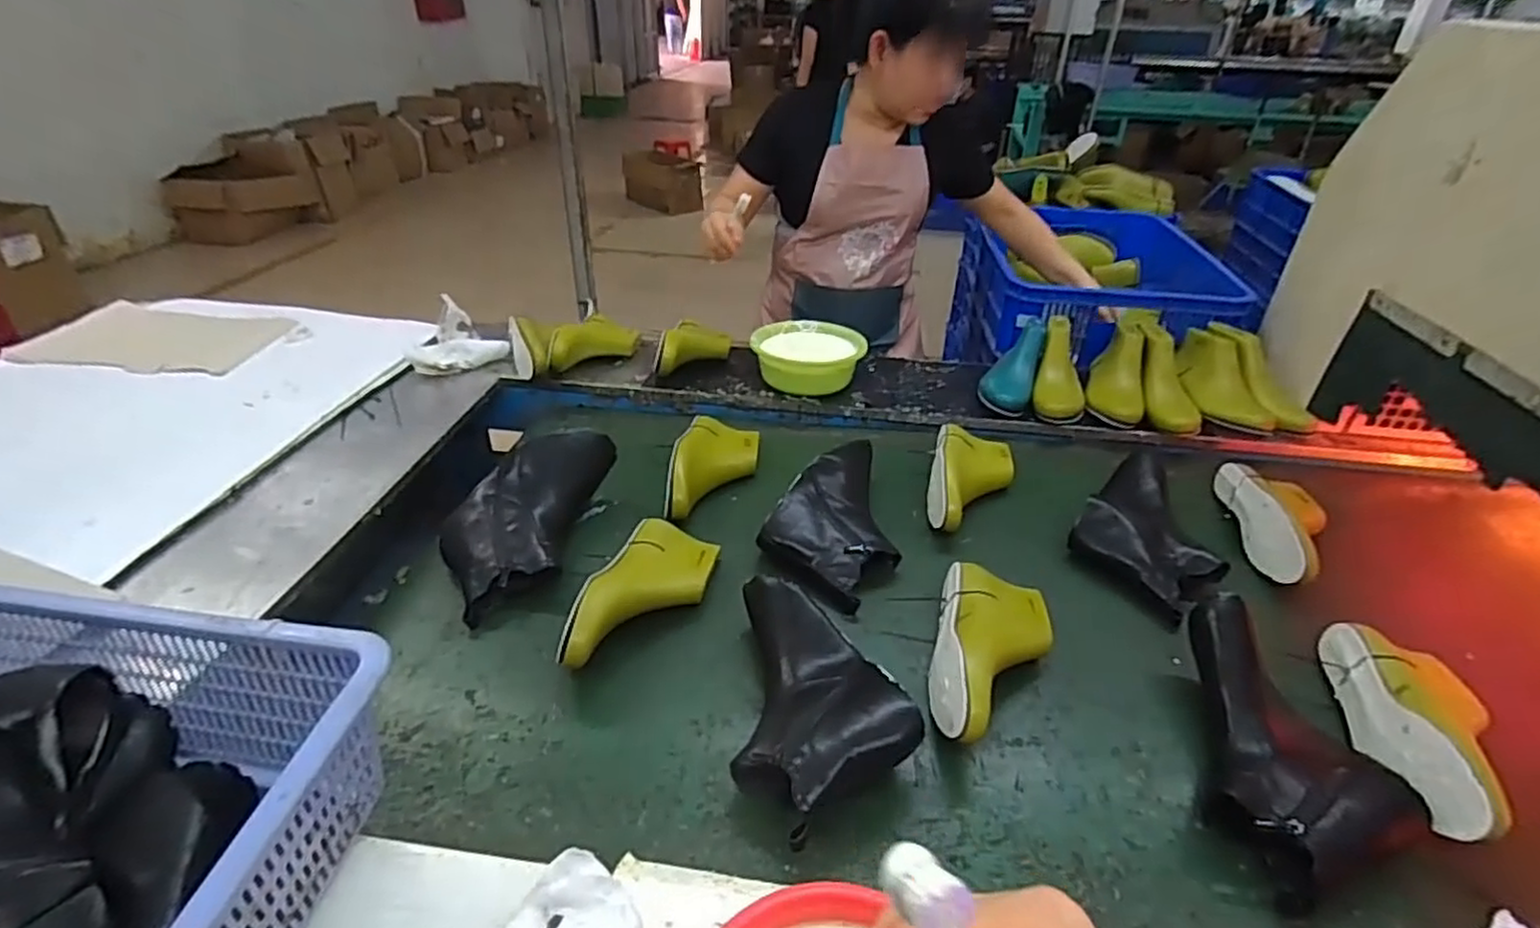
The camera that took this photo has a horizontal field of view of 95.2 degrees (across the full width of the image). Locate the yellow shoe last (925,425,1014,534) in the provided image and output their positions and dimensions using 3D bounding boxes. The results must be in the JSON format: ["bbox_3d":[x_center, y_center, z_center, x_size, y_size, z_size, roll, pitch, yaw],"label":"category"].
[{"bbox_3d":[0.276,0.014,0.954,0.109,0.065,0.223,11,35,13],"label":"yellow shoe last"}]

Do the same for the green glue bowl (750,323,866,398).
[{"bbox_3d":[0.067,-0.179,1.217,0.184,0.080,0.168,1,34,-1],"label":"green glue bowl"}]

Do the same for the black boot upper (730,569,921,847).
[{"bbox_3d":[0.016,0.210,0.662,0.154,0.082,0.243,-20,40,-28],"label":"black boot upper"}]

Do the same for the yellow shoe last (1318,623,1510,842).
[{"bbox_3d":[0.601,0.239,0.643,0.101,0.069,0.232,13,36,17],"label":"yellow shoe last"}]

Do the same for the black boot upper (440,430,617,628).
[{"bbox_3d":[-0.301,0.063,0.870,0.152,0.098,0.290,13,48,17],"label":"black boot upper"}]

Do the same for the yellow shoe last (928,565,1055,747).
[{"bbox_3d":[0.221,0.190,0.701,0.112,0.077,0.226,12,35,14],"label":"yellow shoe last"}]

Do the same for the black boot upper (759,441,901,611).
[{"bbox_3d":[0.109,0.062,0.895,0.151,0.068,0.253,22,39,27],"label":"black boot upper"}]

